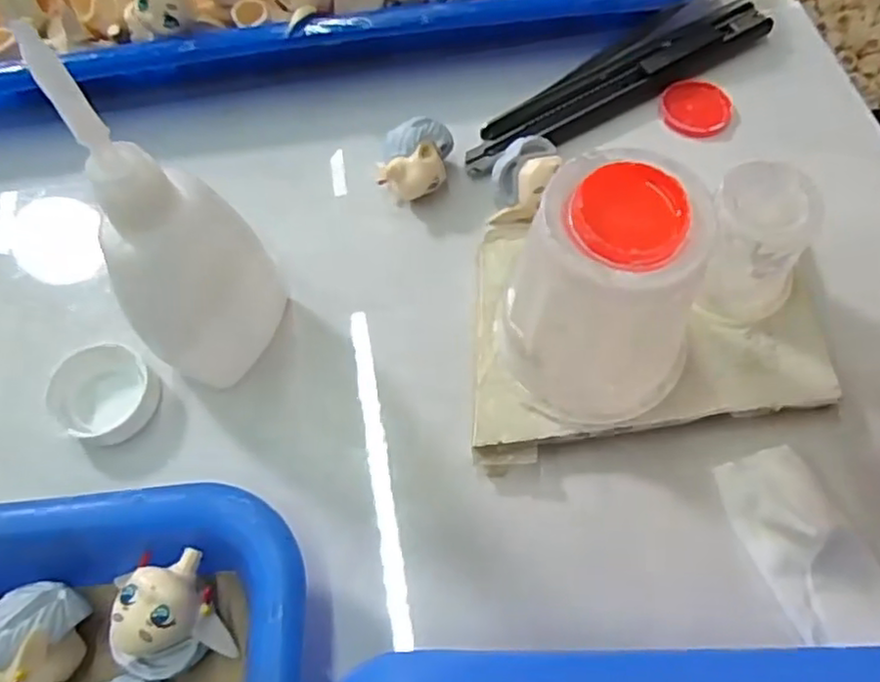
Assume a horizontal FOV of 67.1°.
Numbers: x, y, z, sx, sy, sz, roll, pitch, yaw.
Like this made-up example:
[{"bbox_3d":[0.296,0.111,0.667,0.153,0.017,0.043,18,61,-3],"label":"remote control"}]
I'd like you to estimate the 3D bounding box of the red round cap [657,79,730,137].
[{"bbox_3d":[0.097,-0.089,0.252,0.026,0.004,0.026,-1,65,2],"label":"red round cap"}]

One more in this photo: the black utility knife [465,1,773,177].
[{"bbox_3d":[0.068,-0.098,0.255,0.134,0.010,0.021,-28,67,-11],"label":"black utility knife"}]

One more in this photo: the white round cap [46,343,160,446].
[{"bbox_3d":[-0.105,0.016,0.205,0.030,0.008,0.029,-1,65,2],"label":"white round cap"}]

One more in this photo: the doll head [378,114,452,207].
[{"bbox_3d":[-0.008,-0.060,0.233,0.023,0.024,0.025,4,65,4],"label":"doll head"}]

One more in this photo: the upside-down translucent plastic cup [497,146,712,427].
[{"bbox_3d":[0.041,-0.009,0.177,0.044,0.073,0.045,-1,65,2],"label":"upside-down translucent plastic cup"}]

